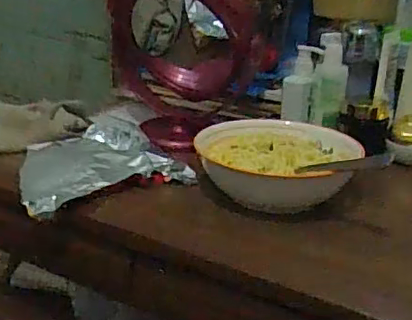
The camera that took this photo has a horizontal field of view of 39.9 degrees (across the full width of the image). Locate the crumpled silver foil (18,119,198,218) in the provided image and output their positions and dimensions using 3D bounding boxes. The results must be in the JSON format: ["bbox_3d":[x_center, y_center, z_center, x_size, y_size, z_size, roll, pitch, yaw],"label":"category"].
[{"bbox_3d":[-0.133,-0.004,0.687,0.184,0.035,0.194,-6,22,-22],"label":"crumpled silver foil"}]

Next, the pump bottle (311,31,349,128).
[{"bbox_3d":[0.170,-0.107,0.770,0.045,0.114,0.062,7,21,11],"label":"pump bottle"}]

